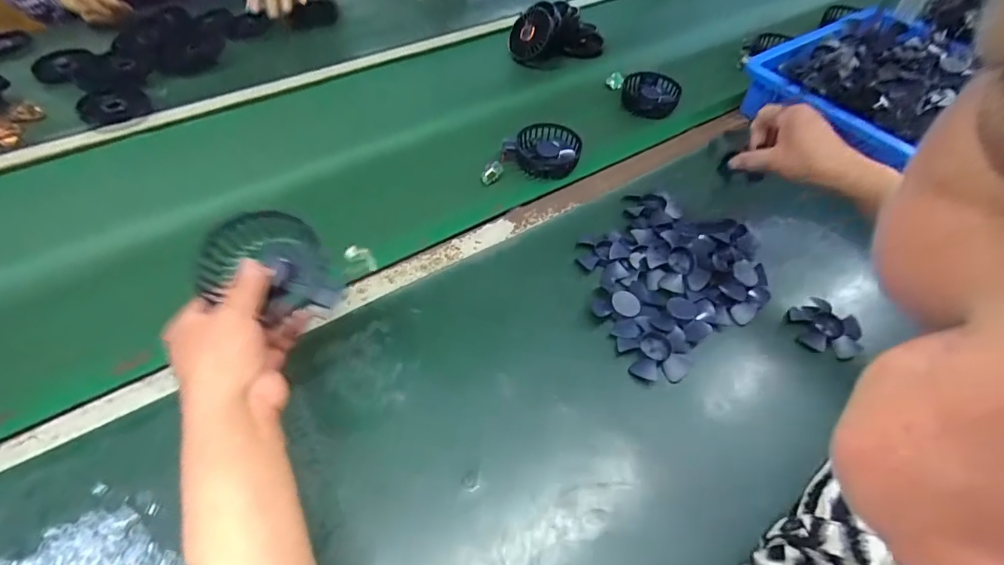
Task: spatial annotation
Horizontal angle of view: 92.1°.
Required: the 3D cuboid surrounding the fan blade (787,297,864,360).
[{"bbox_3d":[0.338,0.051,0.507,0.071,0.016,0.069,2,51,-2],"label":"fan blade"}]

